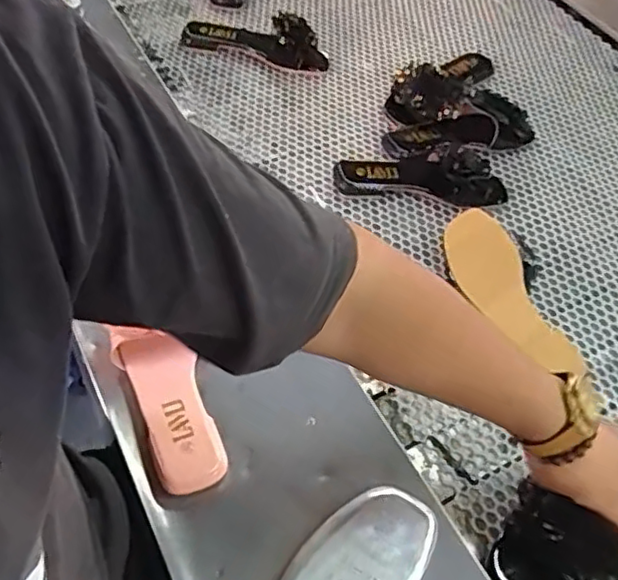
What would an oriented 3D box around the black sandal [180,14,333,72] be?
[{"bbox_3d":[-0.087,-0.424,1.087,0.254,0.054,0.102,20,52,6],"label":"black sandal"}]

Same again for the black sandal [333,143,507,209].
[{"bbox_3d":[0.162,-0.169,0.907,0.246,0.068,0.098,9,53,2],"label":"black sandal"}]

